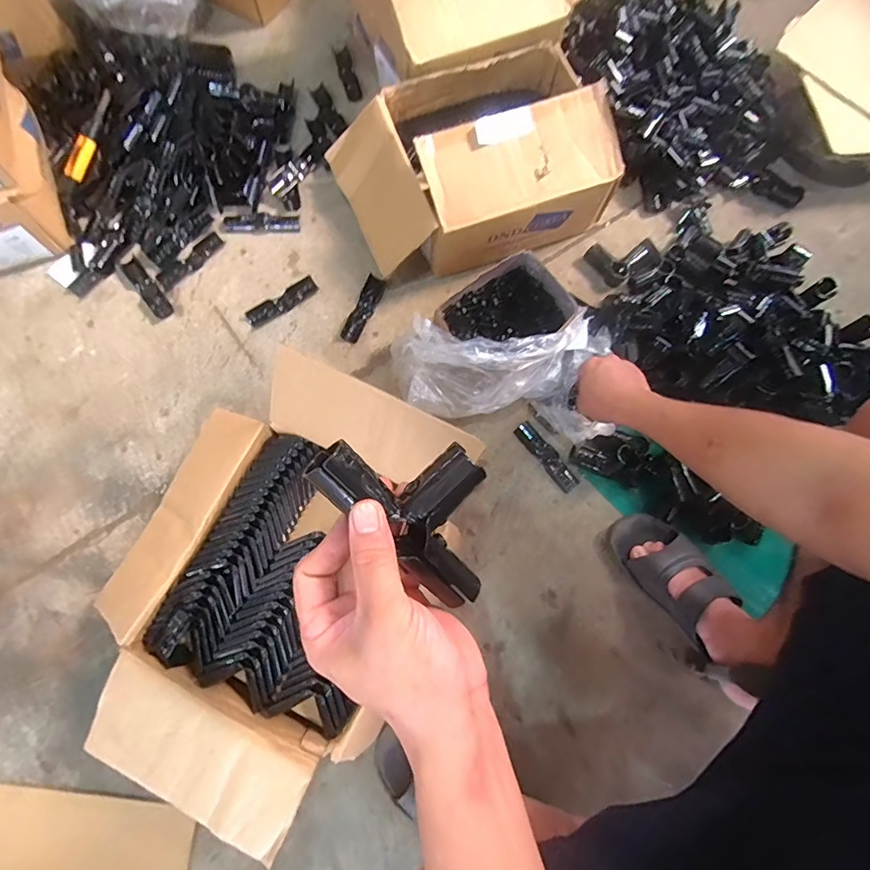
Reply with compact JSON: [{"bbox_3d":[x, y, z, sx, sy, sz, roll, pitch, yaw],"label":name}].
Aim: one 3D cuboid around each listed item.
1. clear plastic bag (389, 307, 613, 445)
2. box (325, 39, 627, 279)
[{"bbox_3d":[0.110,-0.093,0.720,0.333,0.100,0.188,0,76,-6],"label":"clear plastic bag"},{"bbox_3d":[0.065,-0.457,0.799,0.415,0.170,0.309,-24,79,-8],"label":"box"}]

